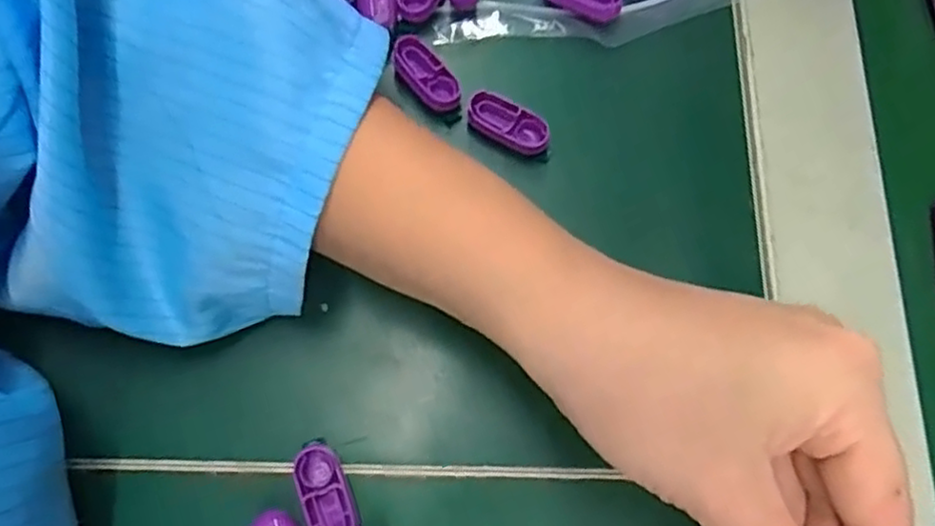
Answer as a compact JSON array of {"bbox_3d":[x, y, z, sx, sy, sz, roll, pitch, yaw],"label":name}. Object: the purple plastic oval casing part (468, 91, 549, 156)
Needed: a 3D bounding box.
[{"bbox_3d":[0.016,-0.054,0.263,0.032,0.006,0.014,30,74,6],"label":"purple plastic oval casing part"}]

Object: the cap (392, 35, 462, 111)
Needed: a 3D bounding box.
[{"bbox_3d":[-0.017,-0.075,0.270,0.017,0.007,0.034,-30,77,-11],"label":"cap"}]

